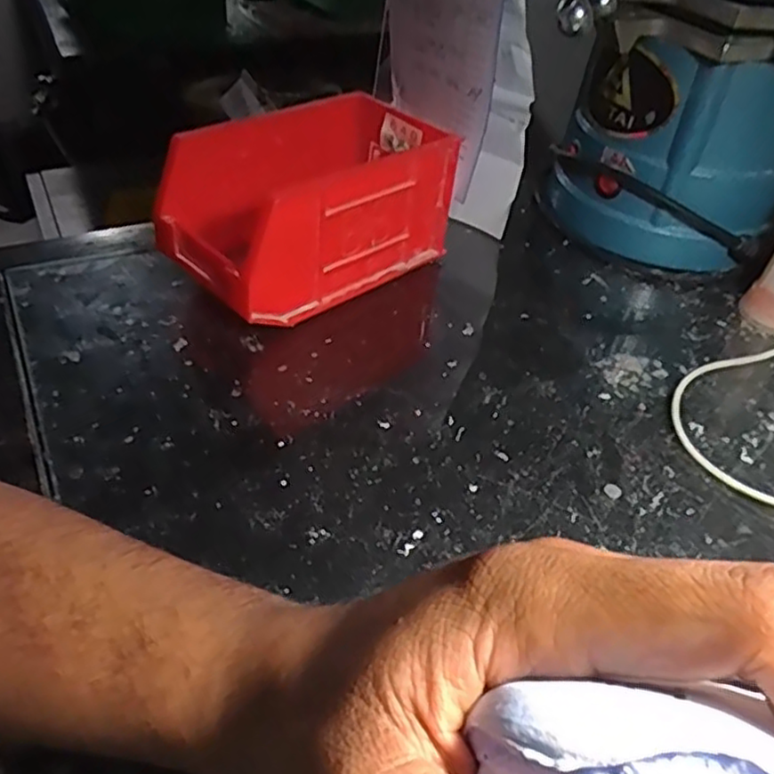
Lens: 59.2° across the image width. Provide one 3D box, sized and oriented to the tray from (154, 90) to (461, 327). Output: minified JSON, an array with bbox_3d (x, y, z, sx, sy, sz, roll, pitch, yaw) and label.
[{"bbox_3d":[-0.051,-0.116,0.442,0.172,0.088,0.102,-31,53,-34],"label":"tray"}]

